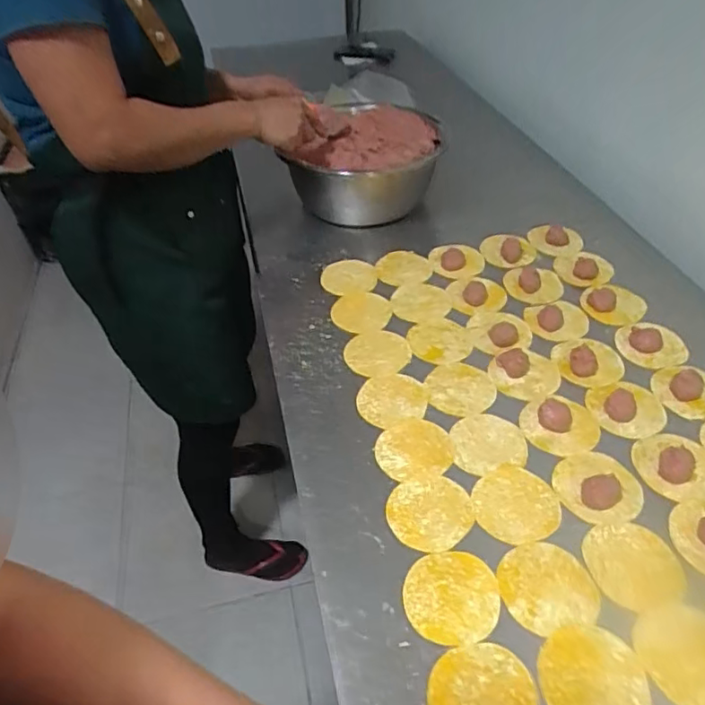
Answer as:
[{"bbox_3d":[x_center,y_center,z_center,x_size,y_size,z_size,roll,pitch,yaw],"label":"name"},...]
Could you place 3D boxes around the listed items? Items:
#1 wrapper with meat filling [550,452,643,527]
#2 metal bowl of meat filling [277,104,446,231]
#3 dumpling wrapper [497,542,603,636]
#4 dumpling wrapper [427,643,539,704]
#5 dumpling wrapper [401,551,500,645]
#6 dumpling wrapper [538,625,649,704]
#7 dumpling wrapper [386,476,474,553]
[{"bbox_3d":[0.250,0.134,0.574,0.085,0.012,0.081,-2,44,1],"label":"wrapper with meat filling"},{"bbox_3d":[0.029,-0.323,0.966,0.232,0.143,0.231,8,45,11],"label":"metal bowl of meat filling"},{"bbox_3d":[0.173,0.208,0.505,0.083,0.004,0.076,-10,45,-8],"label":"dumpling wrapper"},{"bbox_3d":[0.102,0.271,0.446,0.084,0.004,0.074,-17,47,-12],"label":"dumpling wrapper"},{"bbox_3d":[0.087,0.215,0.502,0.078,0.004,0.080,-2,44,1],"label":"dumpling wrapper"},{"bbox_3d":[0.190,0.258,0.450,0.082,0.004,0.072,-17,47,-10],"label":"dumpling wrapper"},{"bbox_3d":[0.077,0.158,0.562,0.083,0.004,0.077,-2,44,1],"label":"dumpling wrapper"}]

